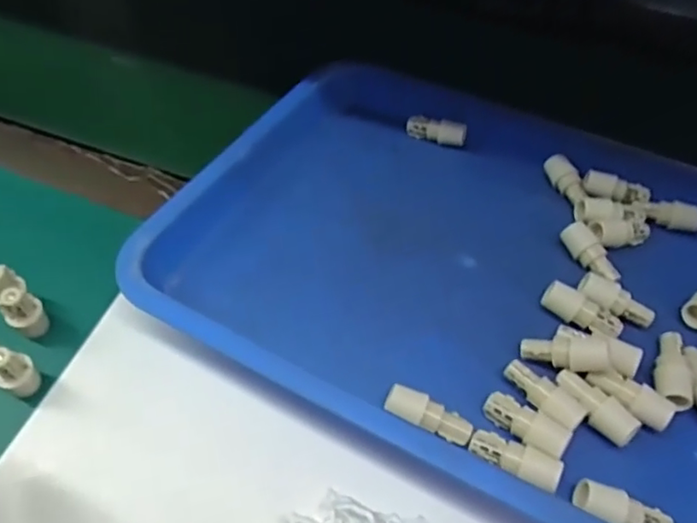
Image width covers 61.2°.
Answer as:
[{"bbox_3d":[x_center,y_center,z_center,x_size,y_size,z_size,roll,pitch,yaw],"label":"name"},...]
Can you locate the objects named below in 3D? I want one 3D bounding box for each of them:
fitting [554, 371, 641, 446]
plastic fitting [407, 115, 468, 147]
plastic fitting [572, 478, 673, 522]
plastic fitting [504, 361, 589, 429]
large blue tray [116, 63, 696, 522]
[{"bbox_3d":[0.158,0.093,0.380,0.021,0.022,0.055,-35,62,-26],"label":"fitting"},{"bbox_3d":[0.084,-0.126,0.563,0.057,0.023,0.018,18,54,11],"label":"plastic fitting"},{"bbox_3d":[0.156,0.145,0.337,0.054,0.023,0.020,15,53,9],"label":"plastic fitting"},{"bbox_3d":[0.126,0.087,0.383,0.023,0.020,0.054,-34,61,-25],"label":"plastic fitting"},{"bbox_3d":[0.102,-0.014,0.459,0.442,0.058,0.369,25,55,16],"label":"large blue tray"}]

